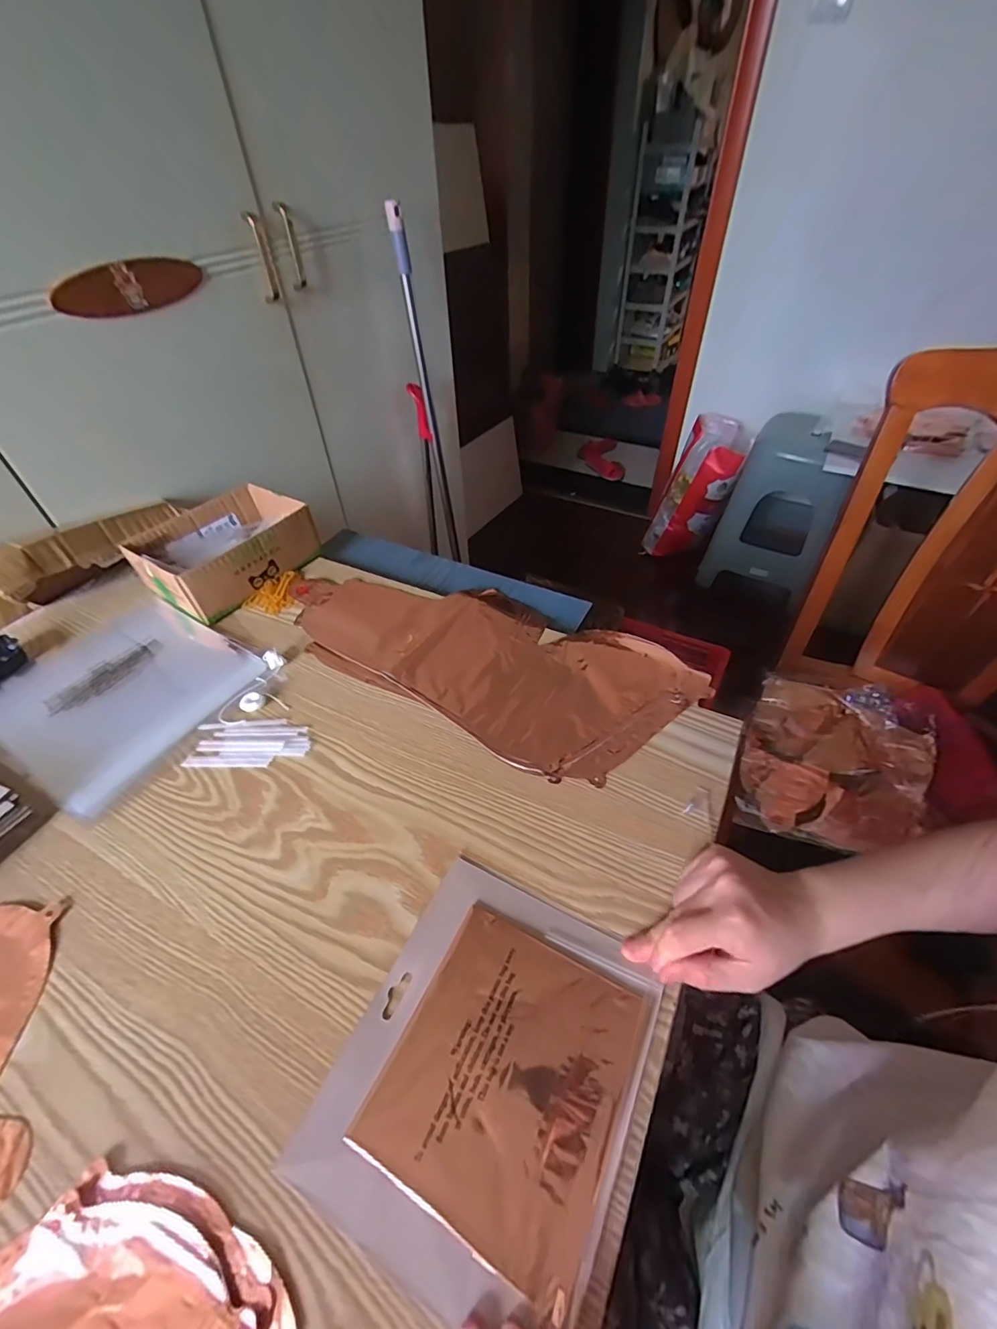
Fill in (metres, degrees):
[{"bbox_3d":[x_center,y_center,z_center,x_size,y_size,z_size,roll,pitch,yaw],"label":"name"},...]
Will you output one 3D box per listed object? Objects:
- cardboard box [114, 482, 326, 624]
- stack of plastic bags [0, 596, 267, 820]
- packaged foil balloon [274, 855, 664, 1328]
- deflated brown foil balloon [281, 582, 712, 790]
[{"bbox_3d":[-0.339,-0.143,0.634,0.145,0.069,0.185,26,53,26],"label":"cardboard box"},{"bbox_3d":[-0.394,0.020,0.526,0.236,0.009,0.204,24,52,24],"label":"stack of plastic bags"},{"bbox_3d":[-0.004,0.236,0.304,0.162,0.012,0.193,20,50,21],"label":"packaged foil balloon"},{"bbox_3d":[-0.027,-0.018,0.545,0.441,0.010,0.203,21,51,22],"label":"deflated brown foil balloon"}]

